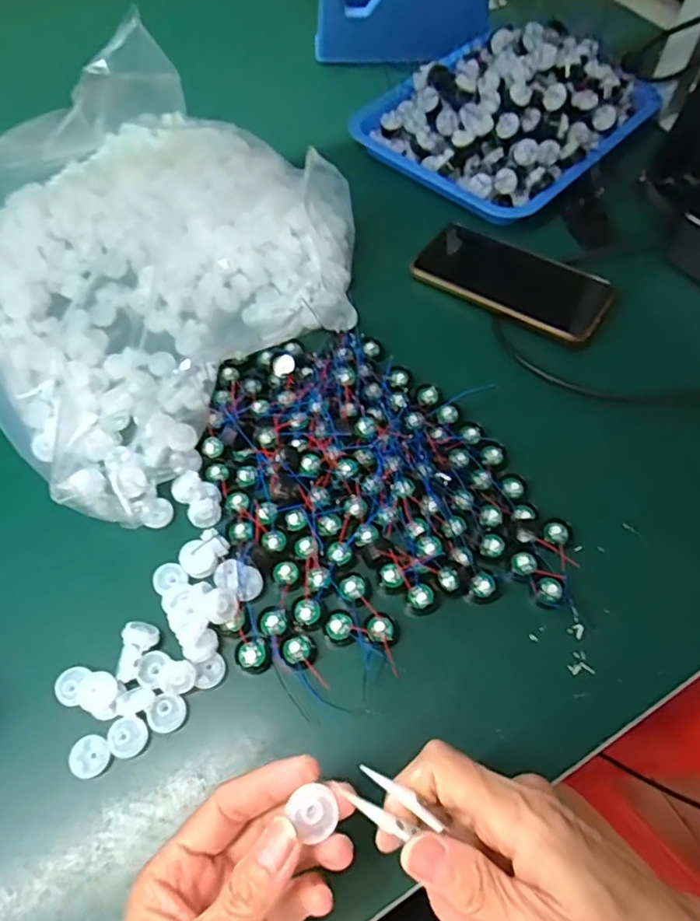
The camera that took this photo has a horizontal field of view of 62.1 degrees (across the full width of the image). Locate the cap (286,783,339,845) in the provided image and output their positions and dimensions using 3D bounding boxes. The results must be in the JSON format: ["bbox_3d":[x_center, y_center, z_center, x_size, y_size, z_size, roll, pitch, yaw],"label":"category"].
[{"bbox_3d":[-0.014,0.141,0.234,0.018,0.006,0.018,2,60,0],"label":"cap"}]

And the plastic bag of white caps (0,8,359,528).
[{"bbox_3d":[-0.187,-0.198,0.462,0.385,0.105,0.341,36,66,18],"label":"plastic bag of white caps"}]

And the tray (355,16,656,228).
[{"bbox_3d":[0.163,-0.356,0.567,0.264,0.071,0.208,-39,68,-21],"label":"tray"}]

